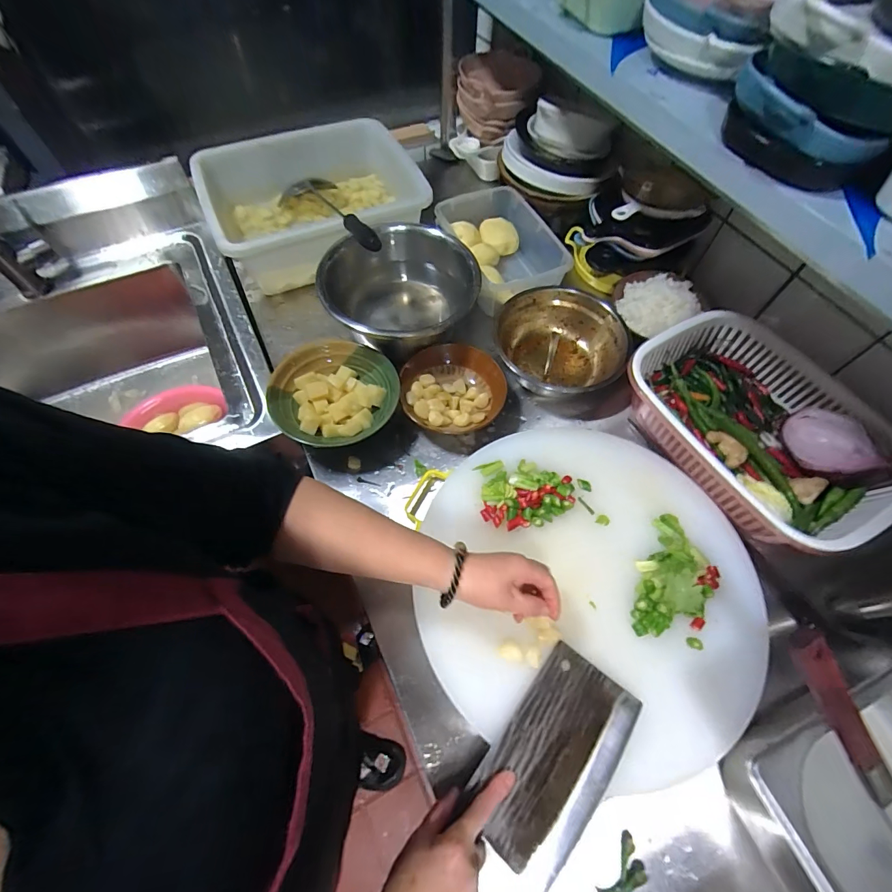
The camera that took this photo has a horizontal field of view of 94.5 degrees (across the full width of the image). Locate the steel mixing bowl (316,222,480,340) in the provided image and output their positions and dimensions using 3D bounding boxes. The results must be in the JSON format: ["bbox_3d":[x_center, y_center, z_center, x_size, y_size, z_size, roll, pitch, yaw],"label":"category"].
[{"bbox_3d":[-0.069,-0.258,0.699,0.231,0.120,0.244,1,61,-1],"label":"steel mixing bowl"}]

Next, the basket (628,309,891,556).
[{"bbox_3d":[0.443,-0.035,0.594,0.234,0.094,0.348,-29,66,-16],"label":"basket"}]

